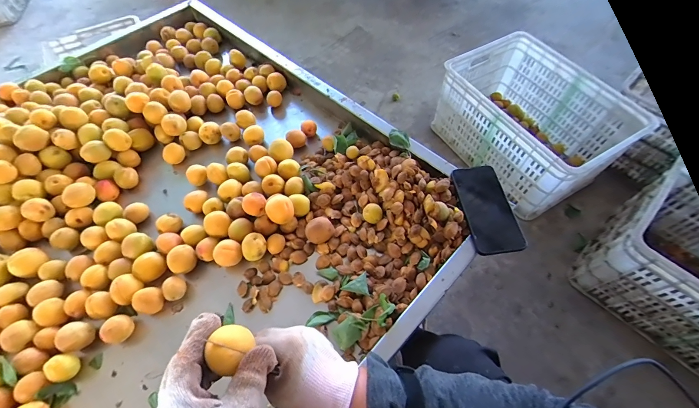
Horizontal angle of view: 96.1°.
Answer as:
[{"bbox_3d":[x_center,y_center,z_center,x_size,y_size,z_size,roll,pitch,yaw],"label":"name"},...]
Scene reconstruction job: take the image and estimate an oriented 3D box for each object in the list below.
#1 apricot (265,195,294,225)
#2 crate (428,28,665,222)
[{"bbox_3d":[-0.121,0.010,0.548,0.046,0.037,0.041,-23,61,-11],"label":"apricot"},{"bbox_3d":[0.632,-0.303,1.111,0.475,0.279,0.544,-29,63,-15],"label":"crate"}]

